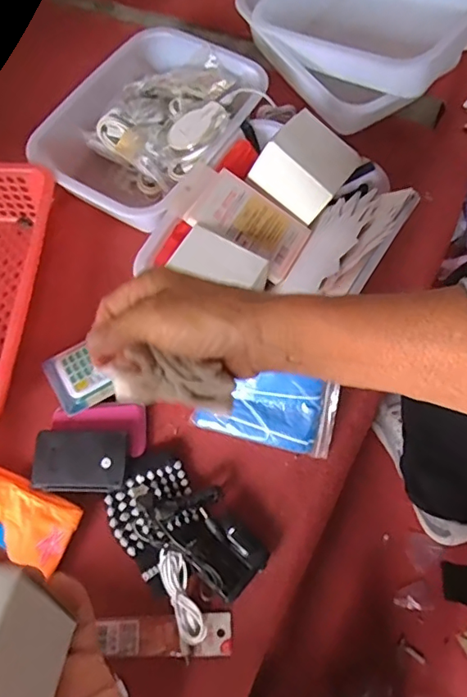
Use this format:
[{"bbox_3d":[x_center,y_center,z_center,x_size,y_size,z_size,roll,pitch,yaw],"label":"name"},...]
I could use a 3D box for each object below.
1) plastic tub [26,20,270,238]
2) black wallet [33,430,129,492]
[{"bbox_3d":[-0.106,-0.284,0.692,0.218,0.077,0.287,29,70,13],"label":"plastic tub"},{"bbox_3d":[-0.161,0.117,0.552,0.095,0.012,0.061,3,67,3],"label":"black wallet"}]

